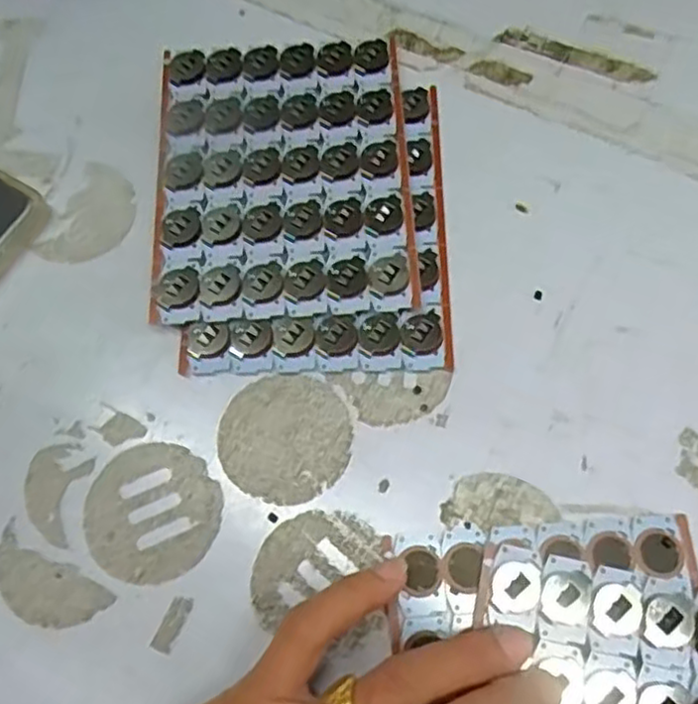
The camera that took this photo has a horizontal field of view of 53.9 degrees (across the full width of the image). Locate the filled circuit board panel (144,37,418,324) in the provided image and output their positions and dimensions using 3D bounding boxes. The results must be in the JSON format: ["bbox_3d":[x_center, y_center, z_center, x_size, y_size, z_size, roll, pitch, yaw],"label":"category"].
[{"bbox_3d":[-0.032,-0.083,0.322,0.114,0.012,0.144,-3,69,1],"label":"filled circuit board panel"}]

